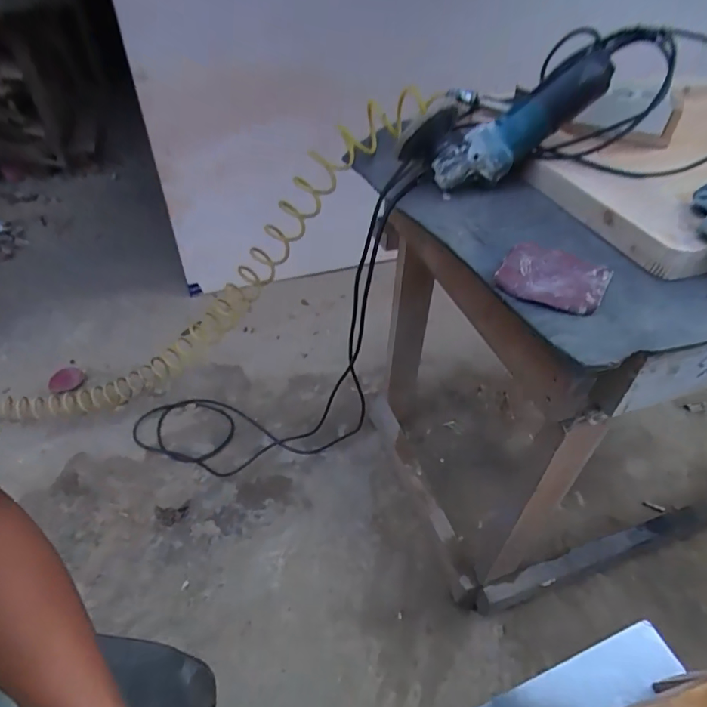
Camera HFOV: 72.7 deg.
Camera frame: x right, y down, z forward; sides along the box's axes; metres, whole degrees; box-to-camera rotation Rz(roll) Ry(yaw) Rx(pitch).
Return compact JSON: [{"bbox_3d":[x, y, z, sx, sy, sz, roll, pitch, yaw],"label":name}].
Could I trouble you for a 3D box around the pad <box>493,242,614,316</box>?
[{"bbox_3d":[0.213,-0.081,0.517,0.106,0.016,0.092,28,50,18],"label":"pad"}]

